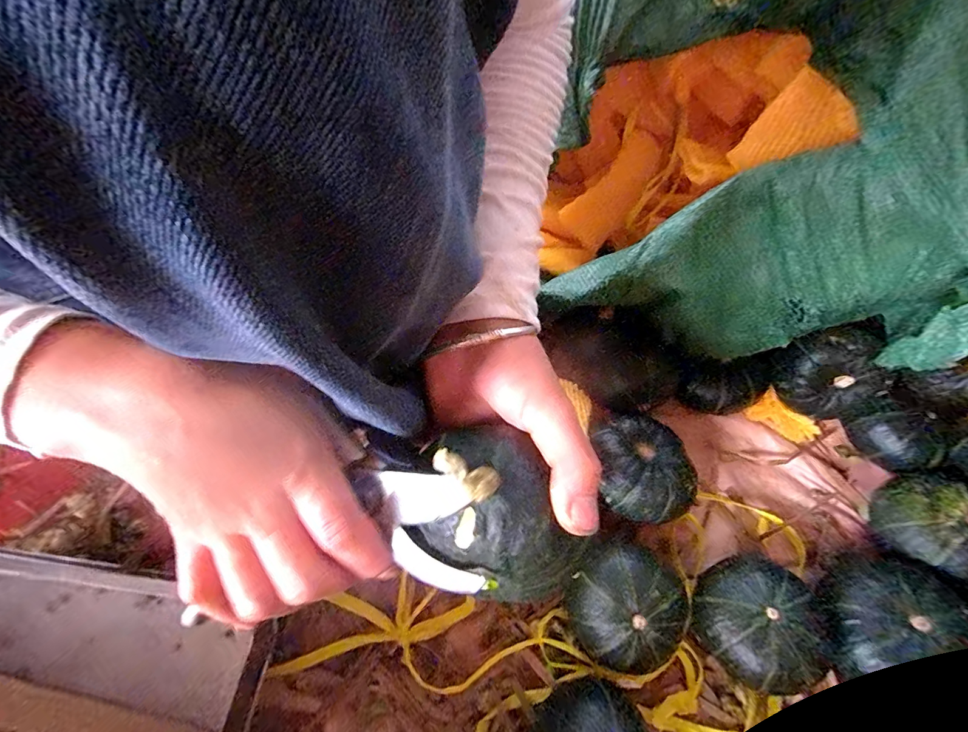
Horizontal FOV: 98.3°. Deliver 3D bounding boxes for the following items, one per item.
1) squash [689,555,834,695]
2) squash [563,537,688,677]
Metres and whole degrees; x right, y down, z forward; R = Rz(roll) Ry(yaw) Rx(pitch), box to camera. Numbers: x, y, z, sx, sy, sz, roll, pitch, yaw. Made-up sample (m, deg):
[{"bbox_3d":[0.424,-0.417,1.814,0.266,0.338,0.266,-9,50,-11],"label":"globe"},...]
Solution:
[{"bbox_3d":[0.209,0.194,0.328,0.078,0.067,0.081,-2,59,3],"label":"squash"},{"bbox_3d":[0.108,0.191,0.336,0.080,0.060,0.082,-2,59,3],"label":"squash"}]

